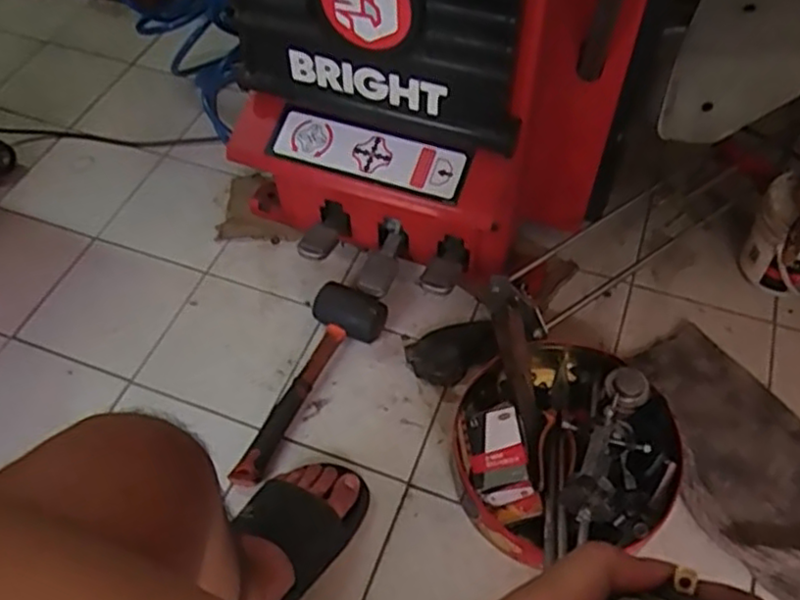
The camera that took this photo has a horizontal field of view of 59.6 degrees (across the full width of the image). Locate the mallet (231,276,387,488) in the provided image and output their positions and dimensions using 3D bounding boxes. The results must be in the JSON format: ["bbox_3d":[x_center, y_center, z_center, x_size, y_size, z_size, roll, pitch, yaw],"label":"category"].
[{"bbox_3d":[-0.125,0.106,0.899,0.092,0.052,0.295,24,59,18],"label":"mallet"}]

